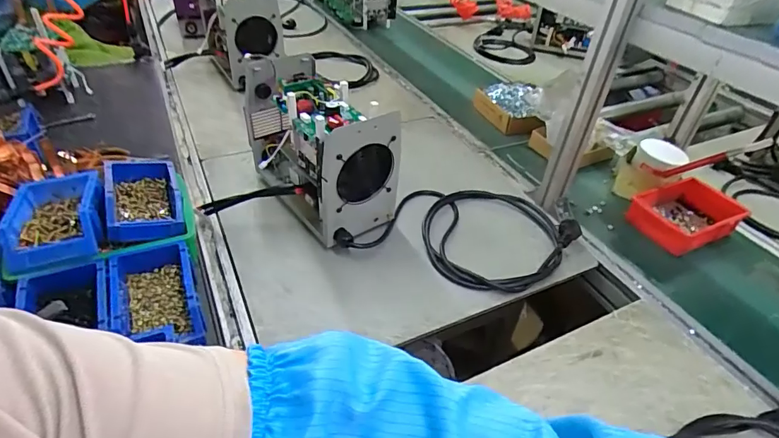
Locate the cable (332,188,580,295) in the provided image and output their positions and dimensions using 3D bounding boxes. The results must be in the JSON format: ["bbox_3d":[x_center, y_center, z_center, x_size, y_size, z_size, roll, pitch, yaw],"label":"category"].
[{"bbox_3d":[0.139,0.004,0.848,0.410,0.058,0.282,12,40,9],"label":"cable"}]

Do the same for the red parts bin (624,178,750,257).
[{"bbox_3d":[0.596,-0.011,0.904,0.205,0.062,0.137,-18,44,-24],"label":"red parts bin"}]

